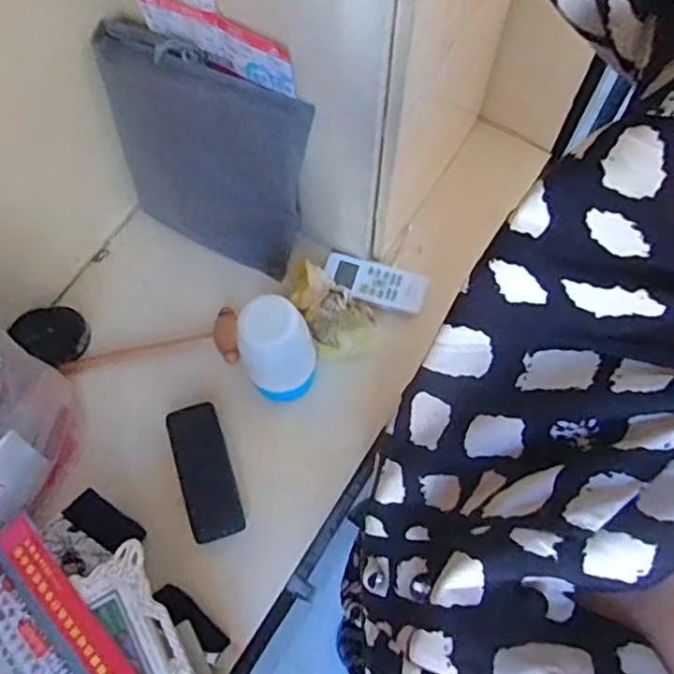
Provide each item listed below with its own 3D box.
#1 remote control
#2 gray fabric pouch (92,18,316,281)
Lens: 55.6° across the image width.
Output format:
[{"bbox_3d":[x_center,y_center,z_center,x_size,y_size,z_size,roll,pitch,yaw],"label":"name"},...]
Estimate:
[{"bbox_3d":[0.048,-0.071,0.804,0.130,0.012,0.057,18,68,6],"label":"remote control"},{"bbox_3d":[-0.149,-0.200,0.739,0.223,0.271,0.027,17,56,0],"label":"gray fabric pouch"}]

